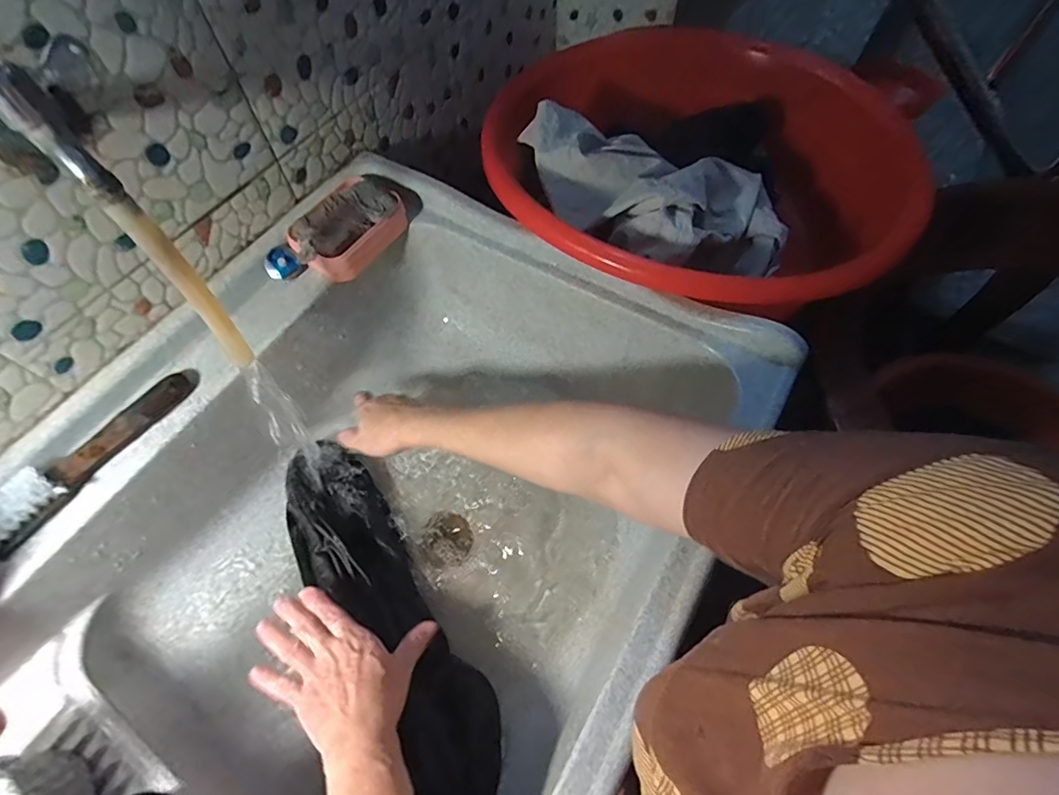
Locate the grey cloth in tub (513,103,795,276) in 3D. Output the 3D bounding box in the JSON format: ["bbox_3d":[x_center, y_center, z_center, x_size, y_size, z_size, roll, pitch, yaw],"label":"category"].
[{"bbox_3d":[0.148,-0.256,0.632,0.219,0.101,0.311,-34,65,-16],"label":"grey cloth in tub"}]

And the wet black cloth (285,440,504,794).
[{"bbox_3d":[-0.142,0.223,0.530,0.081,0.113,0.439,-51,61,22],"label":"wet black cloth"}]

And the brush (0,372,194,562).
[{"bbox_3d":[-0.399,0.051,0.457,0.042,0.032,0.201,27,65,16],"label":"brush"}]

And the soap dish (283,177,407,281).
[{"bbox_3d":[-0.204,-0.192,0.572,0.083,0.041,0.122,28,65,16],"label":"soap dish"}]

